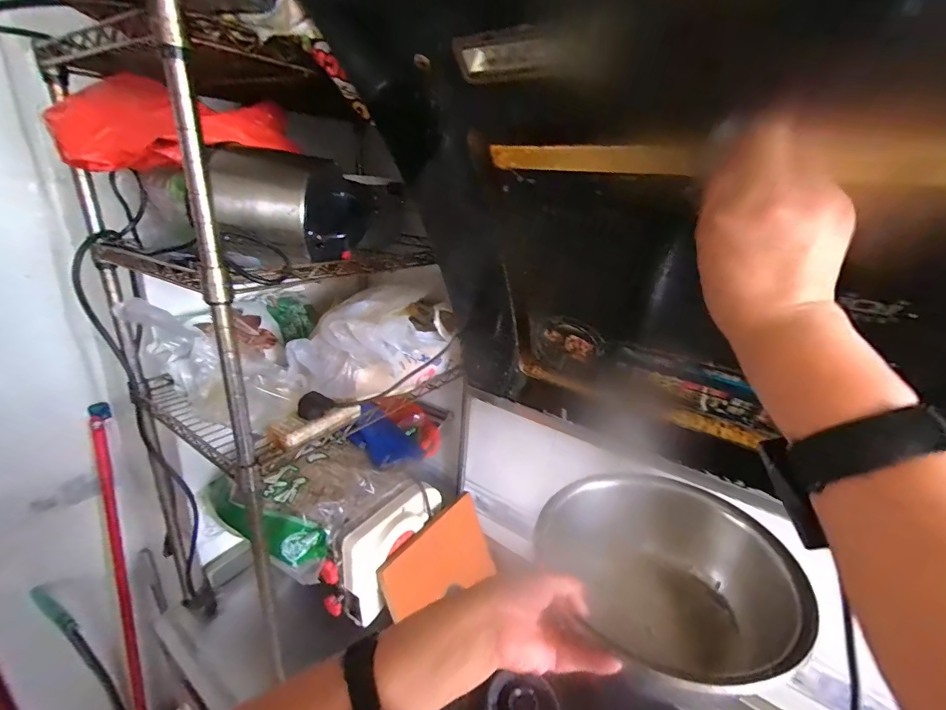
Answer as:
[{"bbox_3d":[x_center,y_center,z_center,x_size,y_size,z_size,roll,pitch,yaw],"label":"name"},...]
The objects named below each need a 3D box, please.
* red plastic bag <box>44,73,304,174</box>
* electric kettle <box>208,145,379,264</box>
[{"bbox_3d":[-0.335,-0.274,0.484,0.252,0.080,0.116,-30,38,-36],"label":"red plastic bag"},{"bbox_3d":[-0.204,-0.174,0.475,0.160,0.110,0.110,-4,22,-22],"label":"electric kettle"}]

